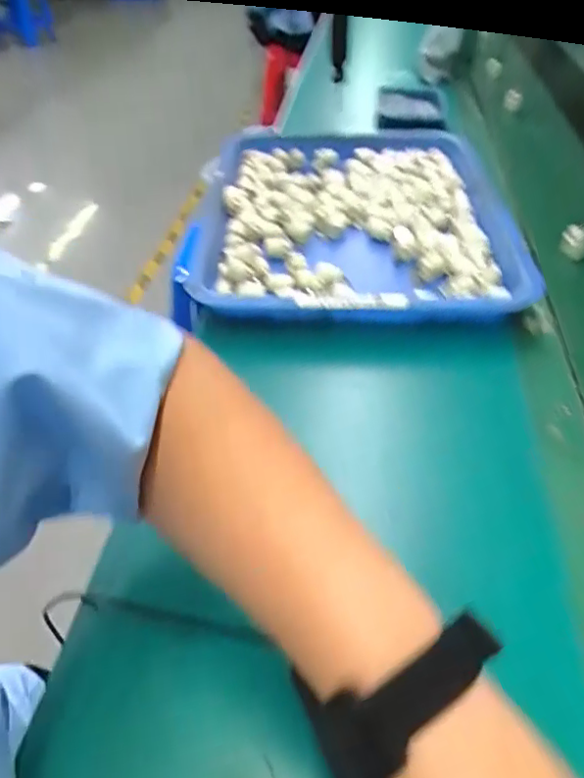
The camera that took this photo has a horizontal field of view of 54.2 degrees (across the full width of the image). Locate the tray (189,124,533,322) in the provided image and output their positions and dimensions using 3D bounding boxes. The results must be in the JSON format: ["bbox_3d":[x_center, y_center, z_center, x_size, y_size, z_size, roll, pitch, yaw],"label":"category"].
[{"bbox_3d":[0.082,-0.206,0.688,0.316,0.059,0.439,3,43,1],"label":"tray"}]

